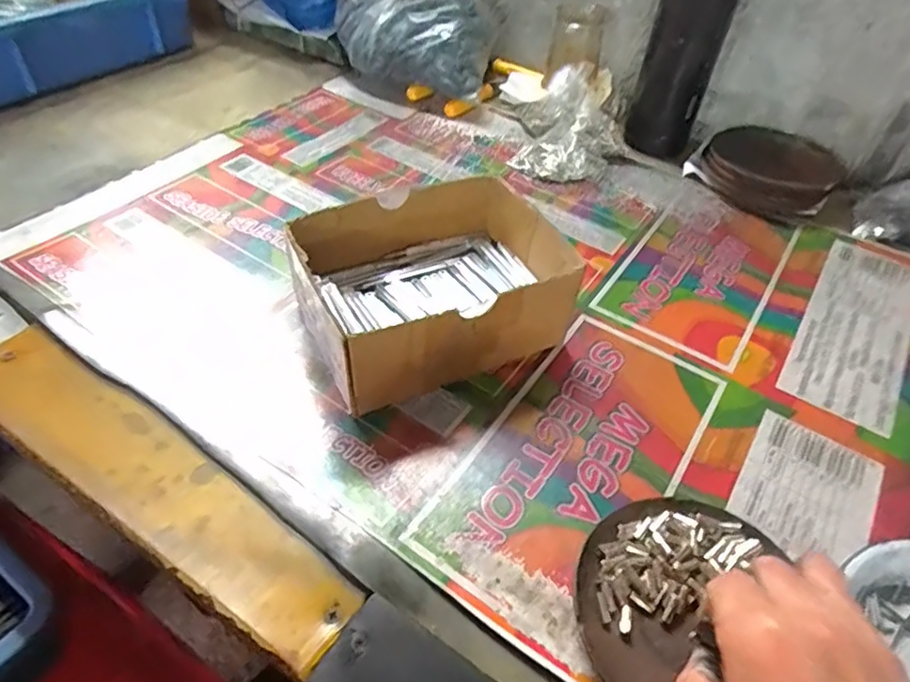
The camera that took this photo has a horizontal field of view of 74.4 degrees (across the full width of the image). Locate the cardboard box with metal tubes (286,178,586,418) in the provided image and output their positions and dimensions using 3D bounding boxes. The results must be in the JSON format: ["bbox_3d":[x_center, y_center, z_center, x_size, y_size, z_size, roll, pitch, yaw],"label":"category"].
[{"bbox_3d":[-0.016,-0.037,0.398,0.156,0.068,0.119,-20,52,-21],"label":"cardboard box with metal tubes"}]

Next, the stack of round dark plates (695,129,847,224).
[{"bbox_3d":[0.300,-0.165,0.571,0.114,0.031,0.104,33,53,24],"label":"stack of round dark plates"}]

